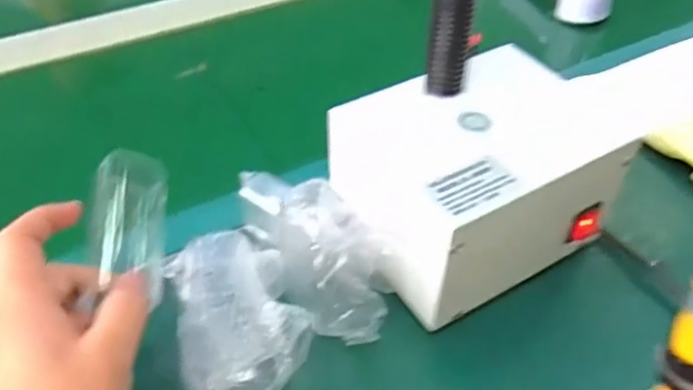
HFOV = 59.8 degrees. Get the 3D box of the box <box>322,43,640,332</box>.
[{"bbox_3d":[0.083,-0.009,0.419,0.160,0.101,0.125,-22,47,-22],"label":"box"}]

